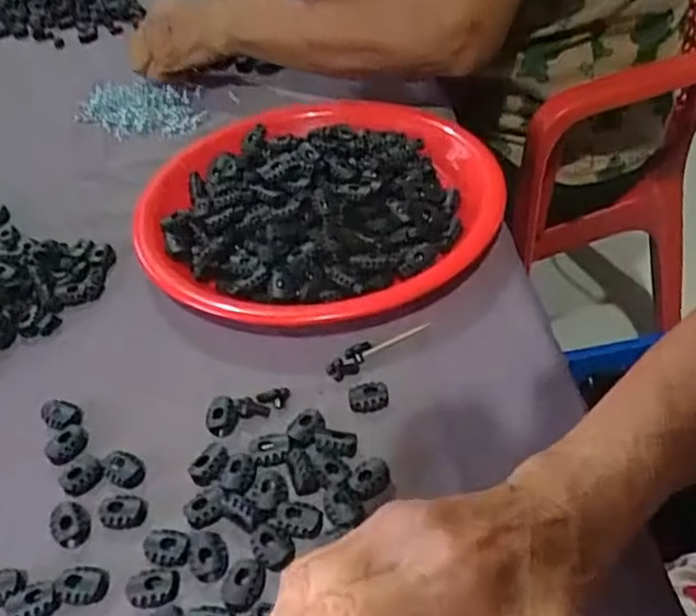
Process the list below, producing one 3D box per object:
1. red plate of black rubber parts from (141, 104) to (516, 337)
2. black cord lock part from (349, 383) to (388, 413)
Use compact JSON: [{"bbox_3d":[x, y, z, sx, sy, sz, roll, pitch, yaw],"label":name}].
[{"bbox_3d":[-0.020,-0.078,0.514,0.248,0.041,0.251,-2,43,2],"label":"red plate of black rubber parts"},{"bbox_3d":[0.011,0.049,0.389,0.021,0.007,0.015,-2,43,3],"label":"black cord lock part"}]

